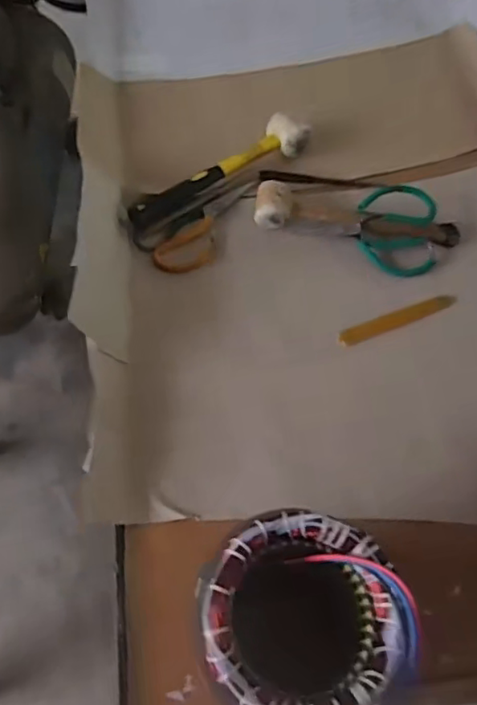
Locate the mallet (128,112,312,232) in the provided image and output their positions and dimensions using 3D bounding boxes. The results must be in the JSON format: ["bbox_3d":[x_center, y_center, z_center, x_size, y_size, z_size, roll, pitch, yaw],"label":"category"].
[{"bbox_3d":[-0.024,-0.233,0.779,0.273,0.046,0.074,-38,70,-21],"label":"mallet"}]

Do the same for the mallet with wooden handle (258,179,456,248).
[{"bbox_3d":[0.152,-0.167,0.751,0.261,0.041,0.054,10,61,1],"label":"mallet with wooden handle"}]

